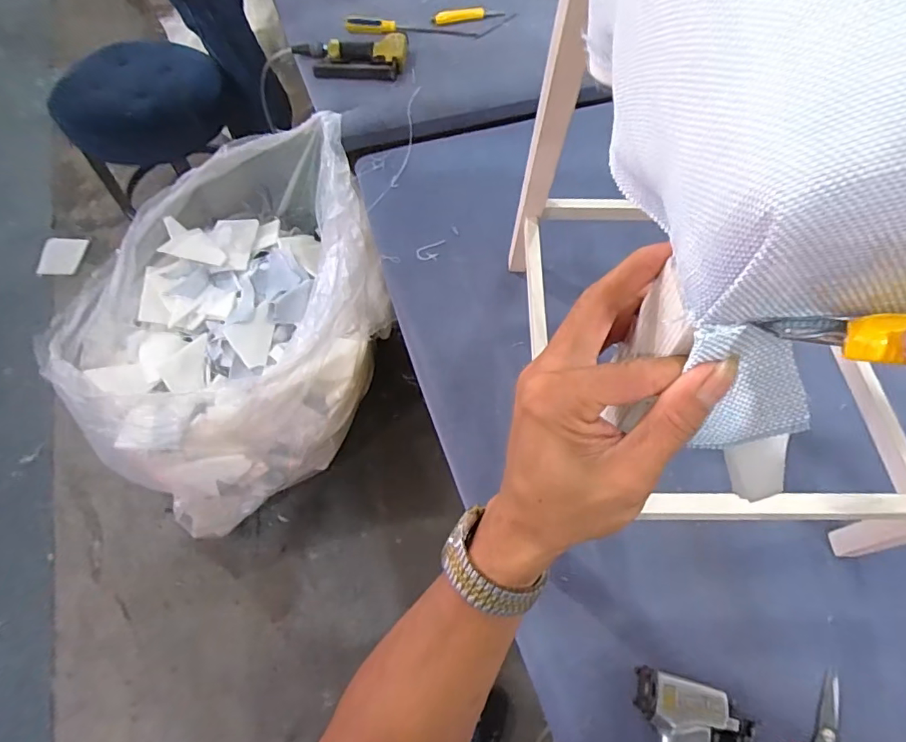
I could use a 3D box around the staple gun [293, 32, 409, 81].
[{"bbox_3d":[-0.221,-0.684,1.101,0.243,0.044,0.119,-4,61,-4],"label":"staple gun"}]

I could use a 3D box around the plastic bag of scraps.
[{"bbox_3d":[-0.571,-0.133,1.254,0.775,0.633,0.702,-32,67,-17],"label":"plastic bag of scraps"}]

